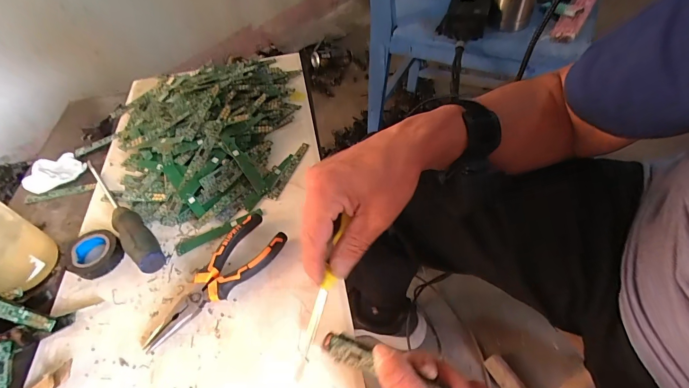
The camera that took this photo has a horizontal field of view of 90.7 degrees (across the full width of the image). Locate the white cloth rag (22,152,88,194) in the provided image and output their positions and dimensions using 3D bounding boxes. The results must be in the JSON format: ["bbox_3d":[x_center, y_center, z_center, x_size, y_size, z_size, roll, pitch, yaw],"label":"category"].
[{"bbox_3d":[-0.408,-0.032,0.476,0.054,0.020,0.071,34,62,29],"label":"white cloth rag"}]

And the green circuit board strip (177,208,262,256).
[{"bbox_3d":[-0.143,0.042,0.391,0.100,0.007,0.016,-27,53,-15],"label":"green circuit board strip"}]

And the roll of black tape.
[{"bbox_3d":[-0.273,0.066,0.372,0.053,0.020,0.051,-3,51,4],"label":"roll of black tape"}]

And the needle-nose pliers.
[{"bbox_3d":[-0.131,0.081,0.340,0.152,0.023,0.055,-40,57,-23],"label":"needle-nose pliers"}]

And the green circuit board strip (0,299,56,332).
[{"bbox_3d":[-0.324,0.109,0.323,0.099,0.010,0.015,18,49,-2],"label":"green circuit board strip"}]

